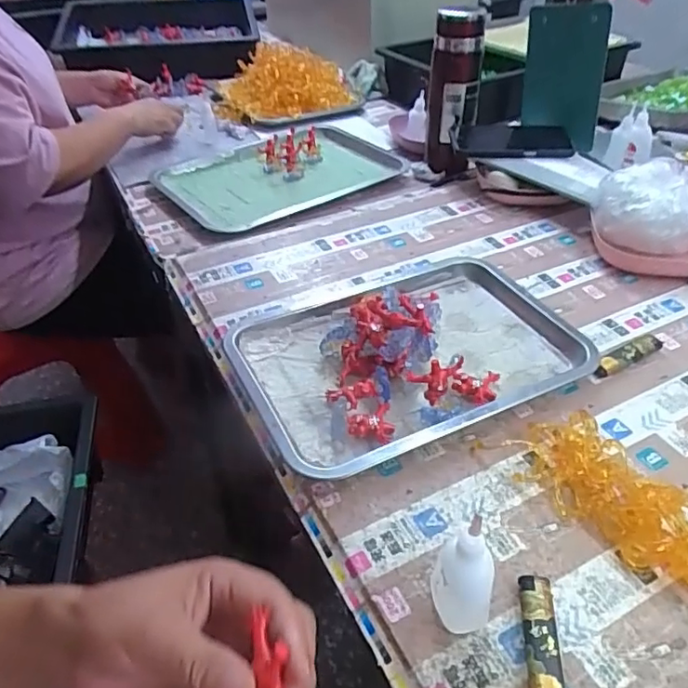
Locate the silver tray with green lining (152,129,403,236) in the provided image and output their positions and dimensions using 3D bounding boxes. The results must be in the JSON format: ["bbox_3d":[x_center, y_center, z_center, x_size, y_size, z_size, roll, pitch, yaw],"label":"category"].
[{"bbox_3d":[-0.099,-0.274,0.911,0.348,0.037,0.286,-27,46,-27],"label":"silver tray with green lining"}]

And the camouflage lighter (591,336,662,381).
[{"bbox_3d":[0.265,0.011,0.544,0.090,0.011,0.018,-22,44,-22],"label":"camouflage lighter"}]

